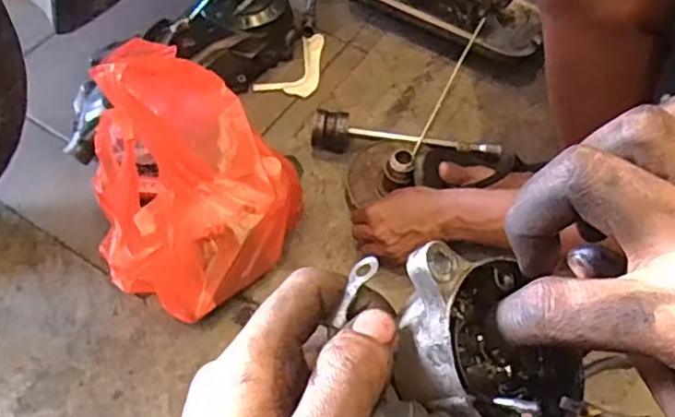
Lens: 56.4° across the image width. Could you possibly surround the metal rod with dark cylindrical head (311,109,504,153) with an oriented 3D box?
[{"bbox_3d":[0.096,-0.096,0.896,0.267,0.054,0.050,6,58,-1],"label":"metal rod with dark cylindrical head"}]

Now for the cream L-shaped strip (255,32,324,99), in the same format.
[{"bbox_3d":[-0.053,-0.221,1.000,0.080,0.010,0.161,29,61,13],"label":"cream L-shaped strip"}]

